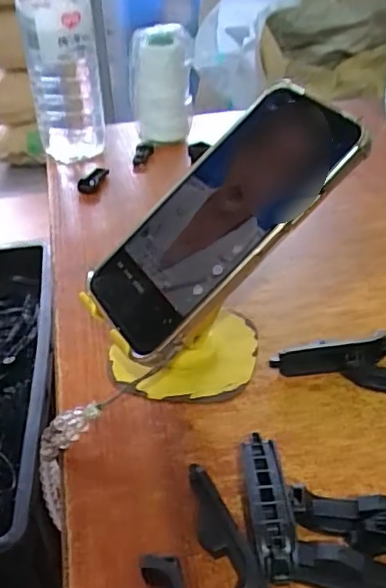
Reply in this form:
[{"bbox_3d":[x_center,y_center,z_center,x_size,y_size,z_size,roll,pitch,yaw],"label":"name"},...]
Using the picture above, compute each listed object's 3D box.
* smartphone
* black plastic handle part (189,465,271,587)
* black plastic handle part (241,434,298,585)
[{"bbox_3d":[0.013,-0.044,0.321,0.165,0.016,0.080,-45,49,4],"label":"smartphone"},{"bbox_3d":[0.013,0.110,0.262,0.018,0.019,0.073,-16,38,-18],"label":"black plastic handle part"},{"bbox_3d":[0.035,0.098,0.276,0.018,0.018,0.072,-4,35,-2],"label":"black plastic handle part"}]

